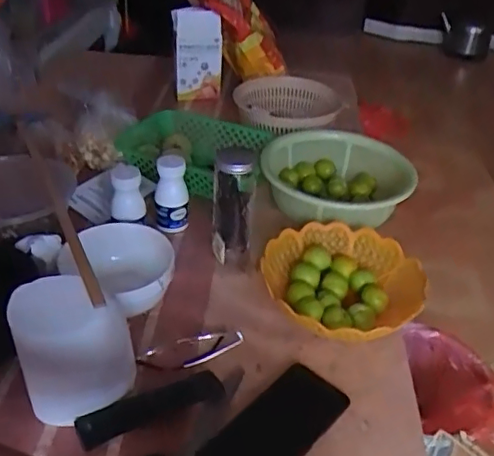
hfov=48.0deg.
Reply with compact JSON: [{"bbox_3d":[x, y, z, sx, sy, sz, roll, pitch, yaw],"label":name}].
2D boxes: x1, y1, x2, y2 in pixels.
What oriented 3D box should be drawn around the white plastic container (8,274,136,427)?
[{"bbox_3d":[-0.170,0.115,0.541,0.100,0.131,0.080,-18,42,-28],"label":"white plastic container"}]

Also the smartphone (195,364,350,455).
[{"bbox_3d":[0.030,0.202,0.556,0.074,0.014,0.160,32,44,33],"label":"smartphone"}]

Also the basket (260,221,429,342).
[{"bbox_3d":[0.119,0.075,0.703,0.200,0.057,0.198,14,37,13],"label":"basket"}]

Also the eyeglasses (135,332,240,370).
[{"bbox_3d":[-0.063,0.136,0.624,0.119,0.028,0.031,-6,37,-14],"label":"eyeglasses"}]

